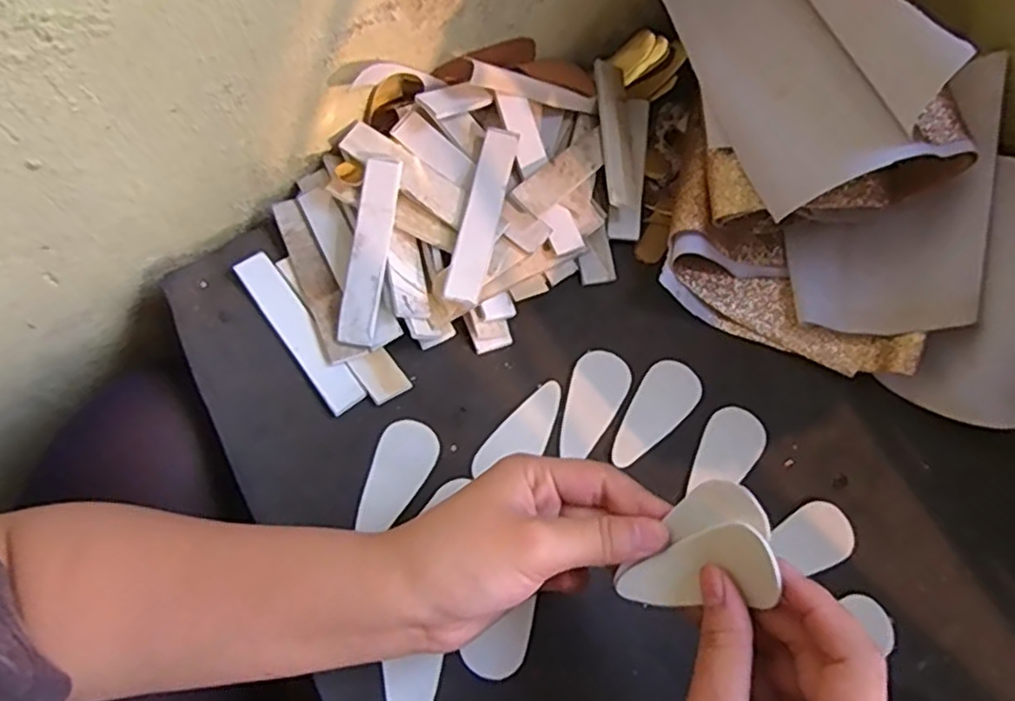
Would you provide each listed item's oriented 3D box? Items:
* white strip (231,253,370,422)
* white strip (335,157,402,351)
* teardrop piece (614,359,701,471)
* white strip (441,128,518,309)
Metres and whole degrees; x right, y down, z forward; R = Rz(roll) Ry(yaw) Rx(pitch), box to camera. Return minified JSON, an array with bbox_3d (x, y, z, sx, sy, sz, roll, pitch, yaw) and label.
[{"bbox_3d":[-0.118,-0.011,0.384,0.021,0.006,0.106,-35,75,-14],"label":"white strip"},{"bbox_3d":[-0.077,-0.055,0.379,0.021,0.005,0.103,8,85,1],"label":"white strip"},{"bbox_3d":[0.080,0.034,0.381,0.031,0.004,0.069,43,74,13],"label":"teardrop piece"},{"bbox_3d":[-0.014,-0.076,0.380,0.020,0.005,0.104,15,78,-7],"label":"white strip"}]

